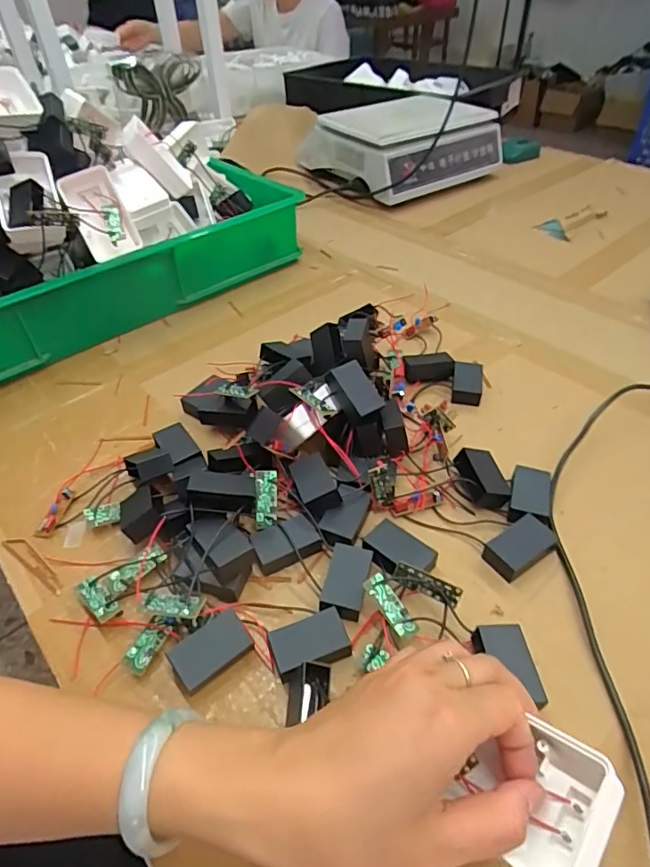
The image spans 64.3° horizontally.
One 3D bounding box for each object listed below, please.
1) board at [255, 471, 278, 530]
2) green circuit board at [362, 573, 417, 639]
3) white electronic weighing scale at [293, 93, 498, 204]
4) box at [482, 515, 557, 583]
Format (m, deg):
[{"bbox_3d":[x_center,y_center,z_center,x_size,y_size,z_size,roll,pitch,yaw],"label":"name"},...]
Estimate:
[{"bbox_3d":[-0.047,0.052,0.406,0.017,0.009,0.045,1,83,4],"label":"board"},{"bbox_3d":[0.043,0.113,0.339,0.015,0.005,0.044,-30,78,-27],"label":"green circuit board"},{"bbox_3d":[0.139,-0.535,0.968,0.286,0.113,0.267,-31,50,-27],"label":"white electronic weighing scale"},{"bbox_3d":[0.145,0.086,0.385,0.052,0.017,0.029,-25,48,-23],"label":"box"}]

